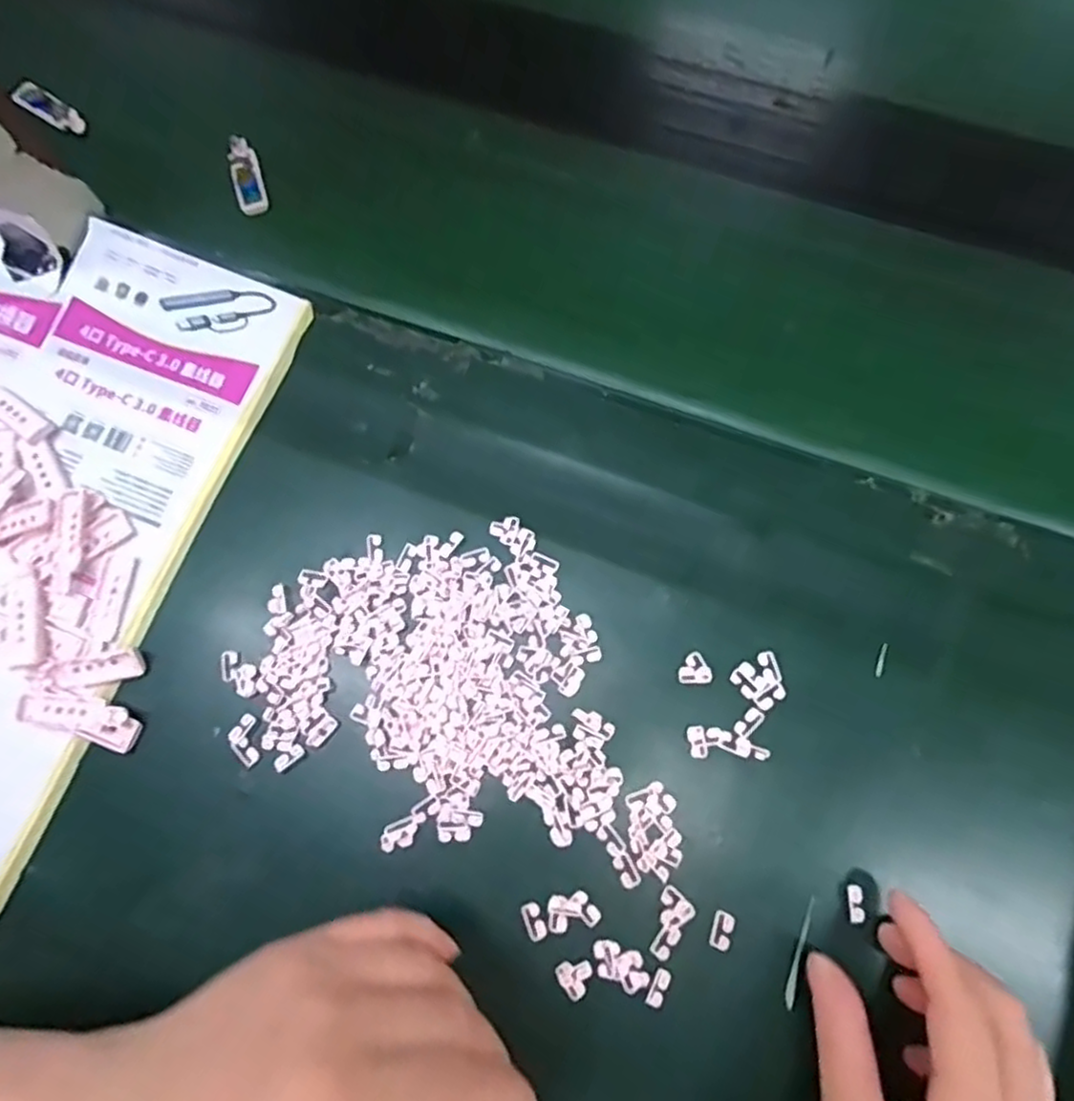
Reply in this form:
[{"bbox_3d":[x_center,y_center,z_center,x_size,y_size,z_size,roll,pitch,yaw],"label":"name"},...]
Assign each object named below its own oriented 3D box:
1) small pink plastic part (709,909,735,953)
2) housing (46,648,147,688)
[{"bbox_3d":[0.082,0.168,0.302,0.009,0.004,0.015,19,76,7],"label":"small pink plastic part"},{"bbox_3d":[-0.218,0.059,0.338,0.041,0.007,0.013,-16,75,-2],"label":"housing"}]

